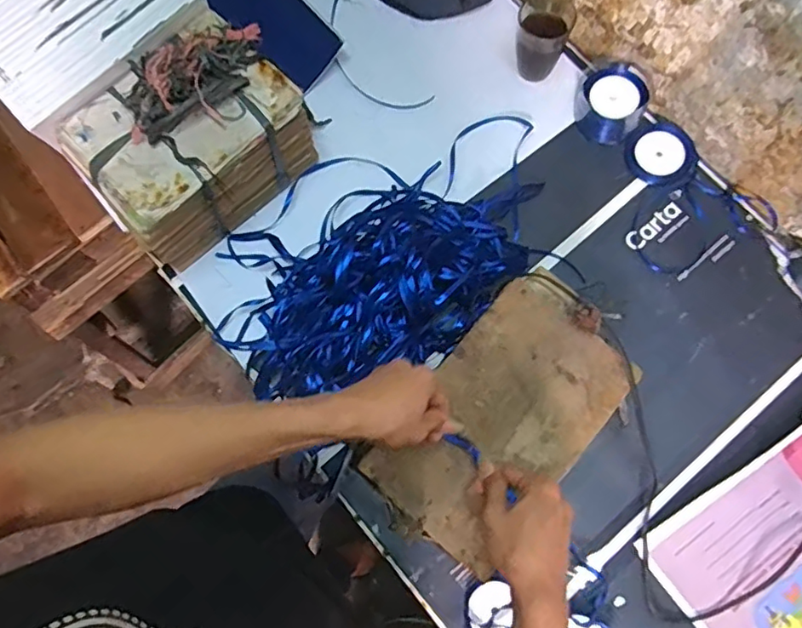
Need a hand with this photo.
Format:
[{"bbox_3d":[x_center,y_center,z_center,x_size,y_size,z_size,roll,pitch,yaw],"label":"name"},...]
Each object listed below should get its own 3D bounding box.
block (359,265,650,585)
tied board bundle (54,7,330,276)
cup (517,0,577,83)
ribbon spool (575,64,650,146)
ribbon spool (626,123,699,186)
[{"bbox_3d":[0.104,0.095,0.556,0.152,0.033,0.273,41,81,9],"label":"block"},{"bbox_3d":[-0.233,-0.200,0.660,0.246,0.166,0.157,-43,80,-8],"label":"tied board bundle"},{"bbox_3d":[0.174,-0.341,0.710,0.063,0.090,0.068,0,78,1],"label":"cup"},{"bbox_3d":[0.264,-0.267,0.711,0.091,0.029,0.091,0,91,23],"label":"ribbon spool"},{"bbox_3d":[0.334,-0.206,0.722,0.090,0.015,0.081,-42,80,-8],"label":"ribbon spool"}]

